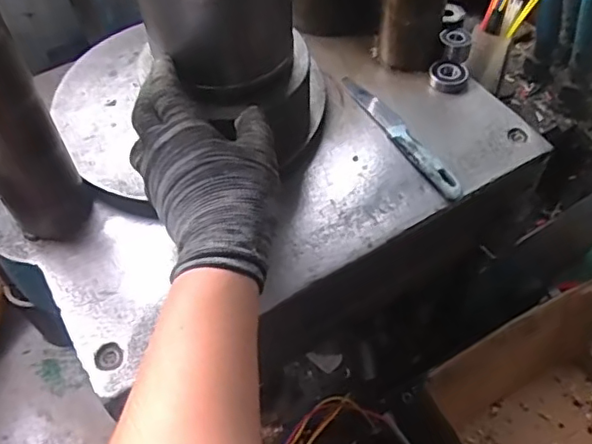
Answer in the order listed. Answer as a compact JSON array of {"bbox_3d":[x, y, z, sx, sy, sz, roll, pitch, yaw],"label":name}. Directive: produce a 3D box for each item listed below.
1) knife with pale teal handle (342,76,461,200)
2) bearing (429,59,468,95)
[{"bbox_3d":[0.100,-0.089,0.559,0.023,0.011,0.183,-23,57,-15],"label":"knife with pale teal handle"},{"bbox_3d":[0.159,-0.152,0.603,0.038,0.014,0.038,-1,54,1],"label":"bearing"}]

